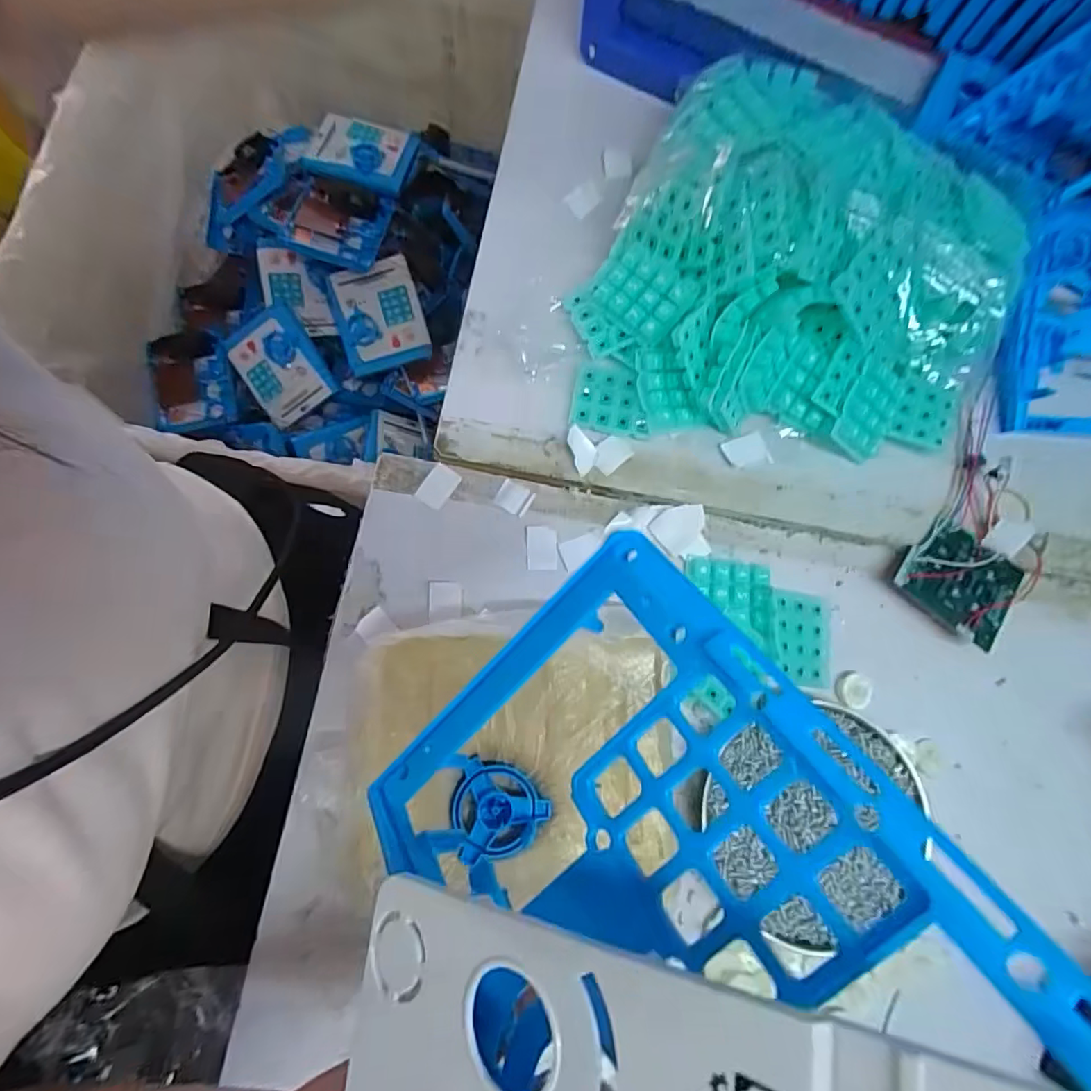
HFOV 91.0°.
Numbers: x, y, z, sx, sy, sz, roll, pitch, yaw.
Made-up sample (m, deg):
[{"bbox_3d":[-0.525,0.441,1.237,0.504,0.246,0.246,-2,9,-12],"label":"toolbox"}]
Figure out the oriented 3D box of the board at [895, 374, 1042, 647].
[{"bbox_3d":[0.308,-0.016,0.369,0.090,0.021,0.166,30,77,3],"label":"board"}]

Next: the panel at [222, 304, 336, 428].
[{"bbox_3d":[-0.428,-0.284,0.867,0.124,0.033,0.159,-30,98,16],"label":"panel"}]

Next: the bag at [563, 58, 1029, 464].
[{"bbox_3d":[0.168,-0.178,0.351,0.275,0.070,0.240,15,77,0],"label":"bag"}]

